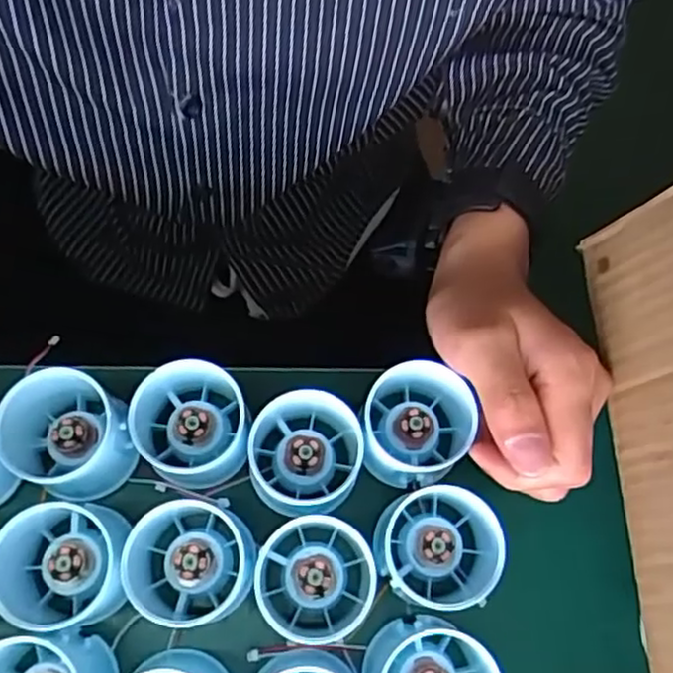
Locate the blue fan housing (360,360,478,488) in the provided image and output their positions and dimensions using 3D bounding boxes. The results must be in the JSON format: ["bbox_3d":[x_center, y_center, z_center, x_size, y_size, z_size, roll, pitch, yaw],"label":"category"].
[{"bbox_3d":[0.040,0.042,0.341,0.060,0.042,0.057,-42,78,-14],"label":"blue fan housing"}]

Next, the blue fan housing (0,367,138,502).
[{"bbox_3d":[-0.125,0.047,0.332,0.055,0.046,0.055,44,75,11],"label":"blue fan housing"}]

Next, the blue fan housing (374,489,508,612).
[{"bbox_3d":[0.045,0.095,0.323,0.050,0.048,0.054,-2,71,-3],"label":"blue fan housing"}]

